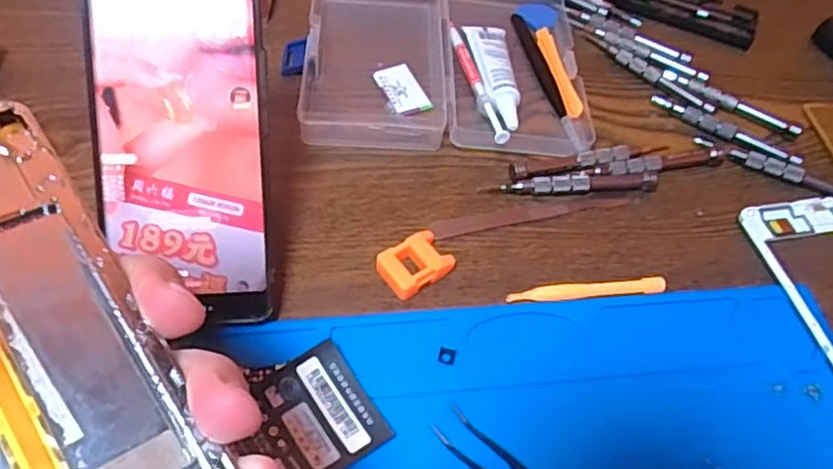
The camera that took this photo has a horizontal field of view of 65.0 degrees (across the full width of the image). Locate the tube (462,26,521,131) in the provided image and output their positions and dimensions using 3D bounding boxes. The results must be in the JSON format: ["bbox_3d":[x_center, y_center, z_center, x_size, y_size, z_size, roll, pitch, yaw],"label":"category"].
[{"bbox_3d":[0.049,-0.101,0.412,0.026,0.018,0.098,-1,55,-6],"label":"tube"}]

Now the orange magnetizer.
[{"bbox_3d":[-0.001,0.016,0.334,0.036,0.013,0.026,-32,64,-24],"label":"orange magnetizer"}]

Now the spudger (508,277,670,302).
[{"bbox_3d":[0.088,0.029,0.336,0.082,0.005,0.010,-5,56,-9],"label":"spudger"}]

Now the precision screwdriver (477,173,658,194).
[{"bbox_3d":[0.089,-0.028,0.375,0.101,0.009,0.009,-3,56,-7],"label":"precision screwdriver"}]

